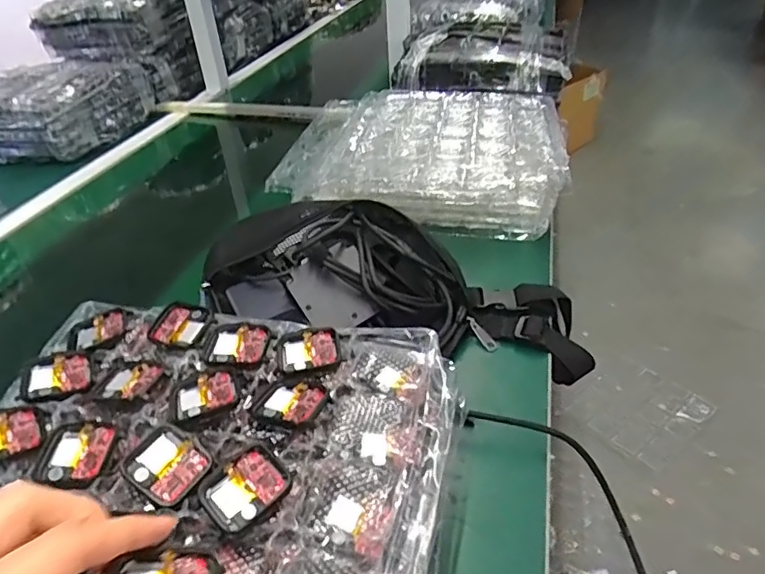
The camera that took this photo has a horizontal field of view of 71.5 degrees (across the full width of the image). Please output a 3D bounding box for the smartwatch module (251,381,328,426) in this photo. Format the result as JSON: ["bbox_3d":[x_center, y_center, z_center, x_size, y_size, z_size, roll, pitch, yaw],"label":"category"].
[{"bbox_3d":[-0.058,0.072,0.331,0.042,0.007,0.036,11,39,20],"label":"smartwatch module"}]

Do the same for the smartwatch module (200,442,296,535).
[{"bbox_3d":[-0.074,0.105,0.286,0.038,0.006,0.044,28,47,35],"label":"smartwatch module"}]

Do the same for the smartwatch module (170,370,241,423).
[{"bbox_3d":[-0.113,0.068,0.337,0.041,0.005,0.032,-15,38,-15],"label":"smartwatch module"}]

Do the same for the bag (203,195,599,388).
[{"bbox_3d":[0.021,-0.018,0.554,0.398,0.101,0.186,11,37,-1],"label":"bag"}]

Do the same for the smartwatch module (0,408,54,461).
[{"bbox_3d":[-0.229,0.091,0.322,0.047,0.006,0.033,-13,45,-30],"label":"smartwatch module"}]

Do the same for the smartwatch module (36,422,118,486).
[{"bbox_3d":[-0.179,0.096,0.311,0.041,0.007,0.035,1,37,7],"label":"smartwatch module"}]

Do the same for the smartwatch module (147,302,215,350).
[{"bbox_3d":[-0.150,0.029,0.393,0.043,0.012,0.036,13,40,22],"label":"smartwatch module"}]

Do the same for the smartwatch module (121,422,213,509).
[{"bbox_3d":[-0.120,0.100,0.300,0.040,0.012,0.035,19,42,28],"label":"smartwatch module"}]

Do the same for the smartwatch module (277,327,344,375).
[{"bbox_3d":[-0.050,0.044,0.368,0.043,0.009,0.038,-13,37,-12],"label":"smartwatch module"}]

